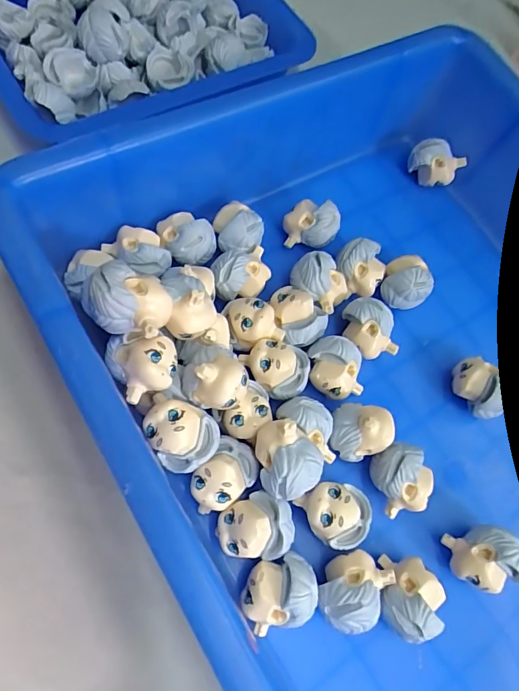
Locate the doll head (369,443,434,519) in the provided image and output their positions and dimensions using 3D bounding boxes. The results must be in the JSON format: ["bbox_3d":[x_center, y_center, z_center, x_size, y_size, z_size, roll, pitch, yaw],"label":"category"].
[{"bbox_3d":[0.059,0.056,0.185,0.022,0.027,0.026,-21,73,-17],"label":"doll head"}]

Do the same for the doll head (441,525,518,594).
[{"bbox_3d":[0.090,0.086,0.176,0.024,0.023,0.023,-8,69,-12],"label":"doll head"}]

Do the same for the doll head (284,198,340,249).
[{"bbox_3d":[0.026,-0.060,0.224,0.027,0.022,0.018,10,67,-5],"label":"doll head"}]

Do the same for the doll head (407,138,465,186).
[{"bbox_3d":[0.100,-0.104,0.250,0.027,0.023,0.017,36,67,6],"label":"doll head"}]

